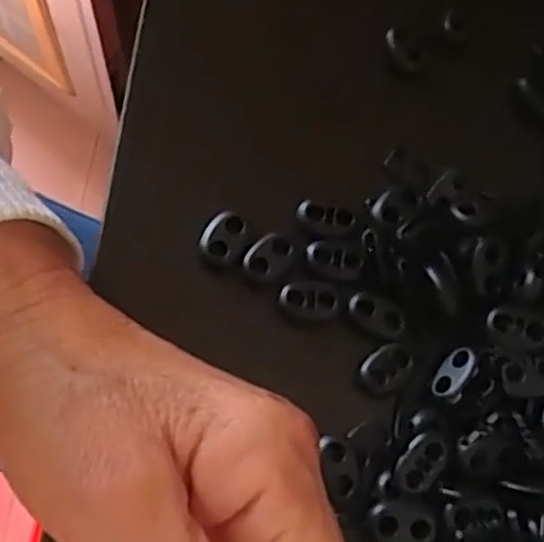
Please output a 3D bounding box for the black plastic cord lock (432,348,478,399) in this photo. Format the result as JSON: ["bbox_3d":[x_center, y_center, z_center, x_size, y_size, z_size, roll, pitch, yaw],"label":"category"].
[{"bbox_3d":[0.060,0.033,0.234,0.010,0.005,0.018,43,75,6],"label":"black plastic cord lock"}]

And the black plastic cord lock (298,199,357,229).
[{"bbox_3d":[0.019,-0.019,0.251,0.020,0.005,0.008,17,74,-1],"label":"black plastic cord lock"}]

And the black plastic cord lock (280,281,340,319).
[{"bbox_3d":[0.013,0.010,0.242,0.020,0.007,0.012,5,75,-4],"label":"black plastic cord lock"}]

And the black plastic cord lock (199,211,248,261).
[{"bbox_3d":[-0.017,-0.012,0.245,0.012,0.008,0.016,33,75,3],"label":"black plastic cord lock"}]

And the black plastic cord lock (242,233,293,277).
[{"bbox_3d":[-0.002,-0.006,0.245,0.018,0.006,0.012,-33,81,-13],"label":"black plastic cord lock"}]

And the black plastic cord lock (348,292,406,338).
[{"bbox_3d":[0.035,0.014,0.240,0.020,0.004,0.011,31,75,3],"label":"black plastic cord lock"}]

